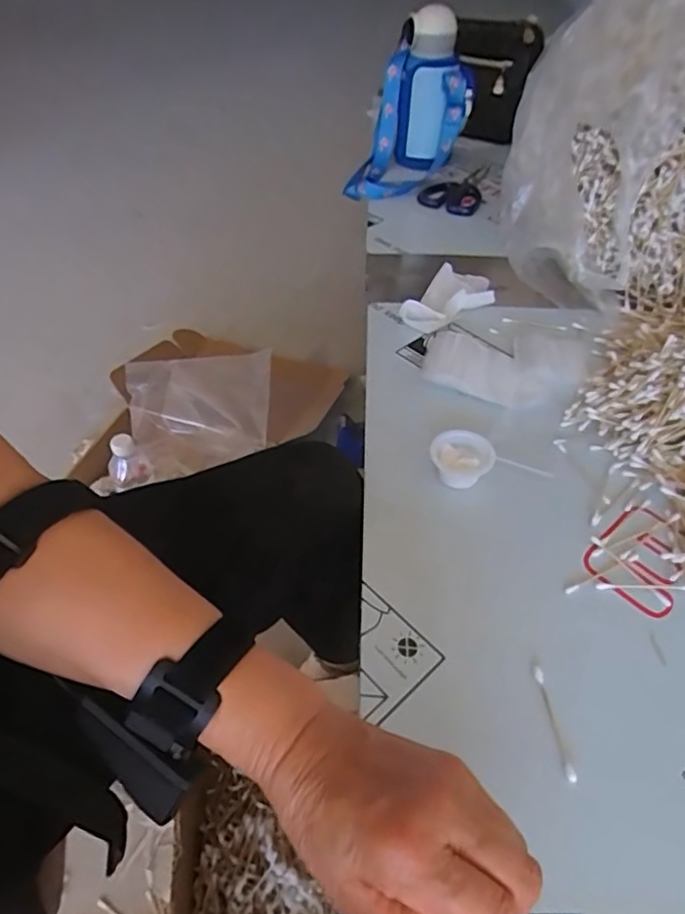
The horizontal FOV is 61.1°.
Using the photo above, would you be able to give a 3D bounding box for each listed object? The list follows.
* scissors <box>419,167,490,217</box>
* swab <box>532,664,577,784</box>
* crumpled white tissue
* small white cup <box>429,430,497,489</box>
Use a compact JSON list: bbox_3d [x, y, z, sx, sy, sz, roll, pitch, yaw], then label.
[{"bbox_3d":[0.176,-0.419,0.911,0.089,0.017,0.155,15,49,12],"label":"scissors"},{"bbox_3d":[0.138,0.172,0.379,0.007,0.004,0.071,-5,50,-3],"label":"swab"},{"bbox_3d":[0.127,-0.188,0.686,0.080,0.022,0.128,24,54,20],"label":"crumpled white tissue"},{"bbox_3d":[0.105,0.003,0.514,0.051,0.031,0.043,23,54,19],"label":"small white cup"}]

